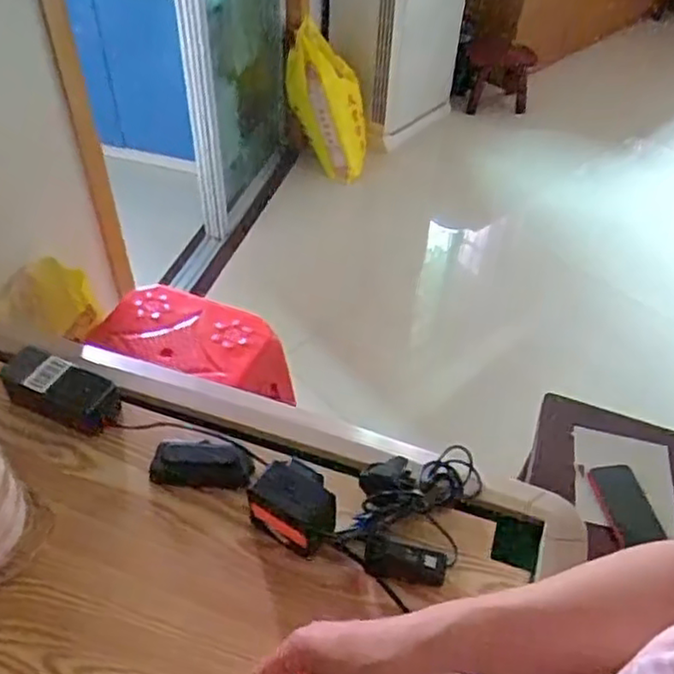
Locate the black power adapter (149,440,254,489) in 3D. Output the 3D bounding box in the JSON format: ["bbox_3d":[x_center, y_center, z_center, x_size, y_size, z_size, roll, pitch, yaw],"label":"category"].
[{"bbox_3d":[-0.145,0.138,0.734,0.107,0.019,0.048,7,44,2],"label":"black power adapter"}]

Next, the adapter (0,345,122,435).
[{"bbox_3d":[-0.317,0.059,0.780,0.138,0.045,0.061,17,46,12],"label":"adapter"}]

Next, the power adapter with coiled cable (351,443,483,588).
[{"bbox_3d":[0.081,0.170,0.711,0.117,0.041,0.183,22,47,16],"label":"power adapter with coiled cable"}]

